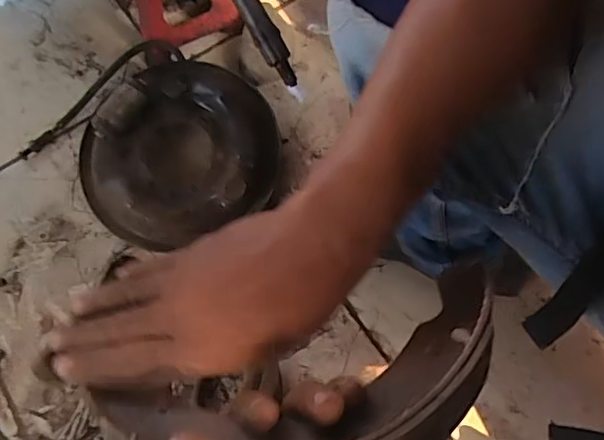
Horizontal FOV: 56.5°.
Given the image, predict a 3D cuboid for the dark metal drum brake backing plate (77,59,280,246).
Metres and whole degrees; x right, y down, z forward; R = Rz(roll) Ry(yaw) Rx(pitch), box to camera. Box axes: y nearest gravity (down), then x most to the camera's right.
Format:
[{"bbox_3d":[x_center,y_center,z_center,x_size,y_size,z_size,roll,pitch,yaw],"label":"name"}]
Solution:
[{"bbox_3d":[-0.168,-0.096,0.764,0.273,0.087,0.250,-23,69,-9],"label":"dark metal drum brake backing plate"}]

